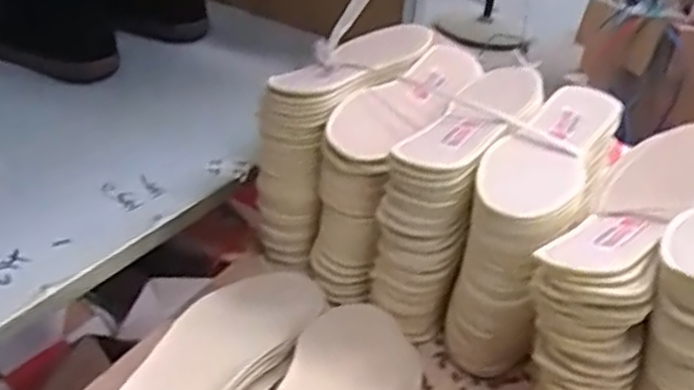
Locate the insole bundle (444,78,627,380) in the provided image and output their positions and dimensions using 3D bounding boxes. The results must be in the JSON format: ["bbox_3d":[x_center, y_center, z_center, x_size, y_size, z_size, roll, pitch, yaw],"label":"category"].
[{"bbox_3d":[0.155,0.024,0.628,0.099,0.175,0.229,19,35,19],"label":"insole bundle"}]

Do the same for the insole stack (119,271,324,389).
[{"bbox_3d":[-0.106,0.134,0.538,0.087,0.029,0.243,17,34,17],"label":"insole stack"}]

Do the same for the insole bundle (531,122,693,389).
[{"bbox_3d":[0.205,0.073,0.554,0.078,0.198,0.222,23,36,24],"label":"insole bundle"}]

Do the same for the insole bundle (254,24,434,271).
[{"bbox_3d":[0.002,-0.057,0.709,0.067,0.175,0.223,23,36,24],"label":"insole bundle"}]

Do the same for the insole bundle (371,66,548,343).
[{"bbox_3d":[0.103,0.000,0.656,0.076,0.171,0.217,20,35,21],"label":"insole bundle"}]

